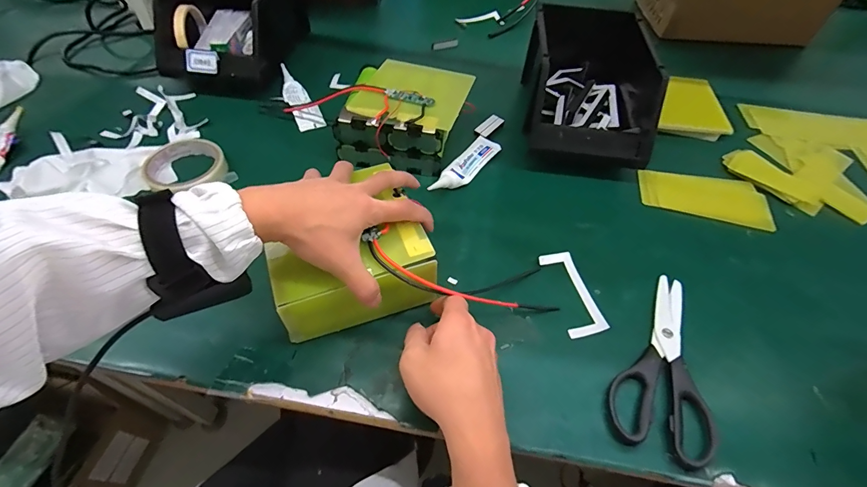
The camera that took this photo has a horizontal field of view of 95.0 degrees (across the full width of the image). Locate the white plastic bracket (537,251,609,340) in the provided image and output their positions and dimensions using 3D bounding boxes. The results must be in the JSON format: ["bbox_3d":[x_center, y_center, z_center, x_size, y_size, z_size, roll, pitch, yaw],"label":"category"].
[{"bbox_3d":[0.146,0.052,0.425,0.039,0.005,0.098,-9,54,-9],"label":"white plastic bracket"}]

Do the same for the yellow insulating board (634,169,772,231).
[{"bbox_3d":[0.352,-0.063,0.520,0.153,0.010,0.080,14,54,8],"label":"yellow insulating board"}]

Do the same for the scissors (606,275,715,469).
[{"bbox_3d":[0.227,0.109,0.378,0.083,0.013,0.188,26,57,17],"label":"scissors"}]

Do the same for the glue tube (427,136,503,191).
[{"bbox_3d":[0.038,-0.104,0.527,0.036,0.024,0.139,33,59,21],"label":"glue tube"}]

